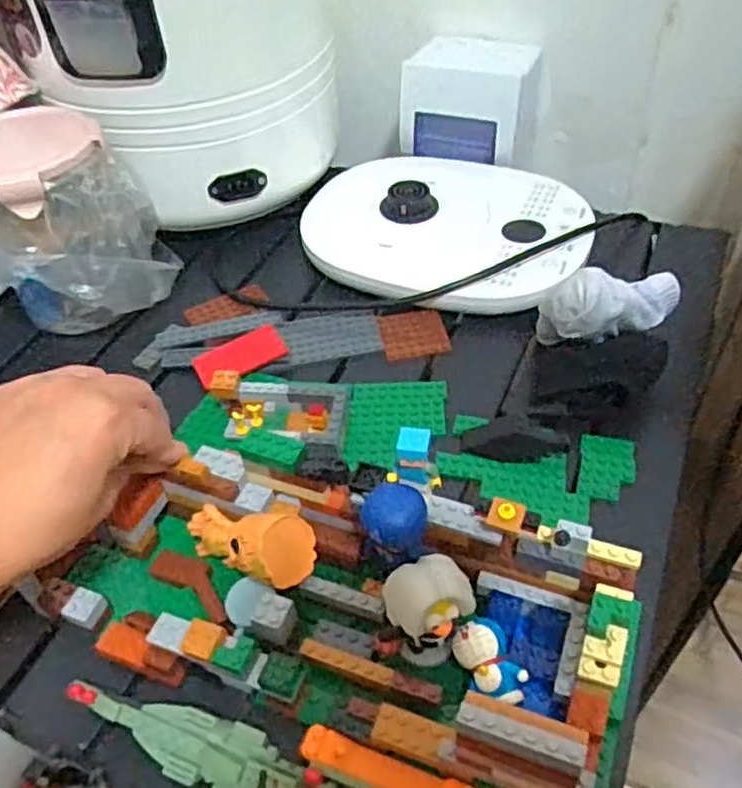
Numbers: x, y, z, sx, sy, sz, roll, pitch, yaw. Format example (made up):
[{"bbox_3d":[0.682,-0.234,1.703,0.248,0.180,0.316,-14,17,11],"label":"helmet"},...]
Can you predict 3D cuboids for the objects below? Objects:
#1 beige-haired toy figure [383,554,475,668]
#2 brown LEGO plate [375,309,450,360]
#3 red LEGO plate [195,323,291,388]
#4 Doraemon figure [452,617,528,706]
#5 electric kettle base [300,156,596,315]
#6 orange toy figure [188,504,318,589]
[{"bbox_3d":[0.028,0.104,0.343,0.039,0.047,0.036,-3,47,3],"label":"beige-haired toy figure"},{"bbox_3d":[0.032,-0.046,0.544,0.048,0.005,0.048,-10,47,-4],"label":"brown LEGO plate"},{"bbox_3d":[-0.092,-0.027,0.520,0.068,0.010,0.033,-29,51,-21],"label":"red LEGO plate"},{"bbox_3d":[0.056,0.127,0.342,0.024,0.020,0.039,-22,49,-15],"label":"Doraemon figure"},{"bbox_3d":[0.060,-0.140,0.603,0.232,0.036,0.184,10,49,14],"label":"electric kettle base"},{"bbox_3d":[-0.070,0.079,0.388,0.079,0.039,0.039,7,47,29],"label":"orange toy figure"}]

